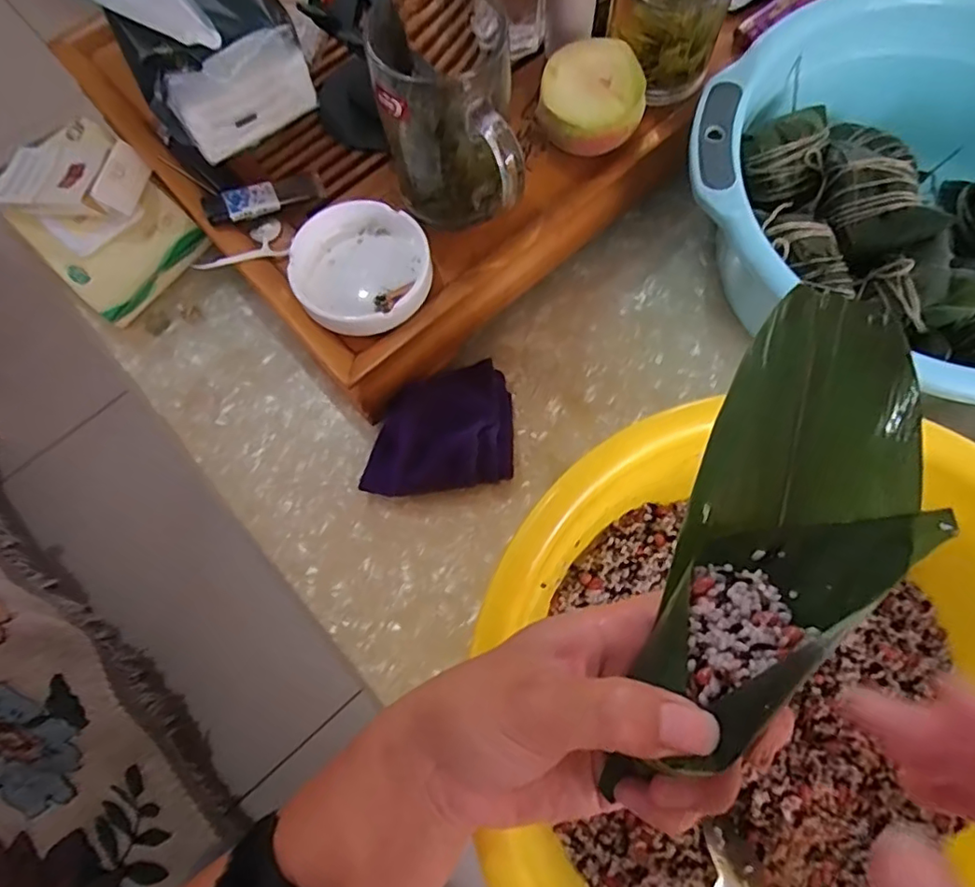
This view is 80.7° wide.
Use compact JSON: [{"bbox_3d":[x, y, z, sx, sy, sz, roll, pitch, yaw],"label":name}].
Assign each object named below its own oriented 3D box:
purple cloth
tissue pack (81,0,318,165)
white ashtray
[{"bbox_3d":[-0.035,-0.008,0.404,0.105,0.039,0.082,-9,73,-1],"label":"purple cloth"},{"bbox_3d":[-0.188,-0.270,0.357,0.101,0.090,0.142,-34,75,-8],"label":"tissue pack"},{"bbox_3d":[-0.082,-0.112,0.369,0.088,0.024,0.085,-1,73,2],"label":"white ashtray"}]

